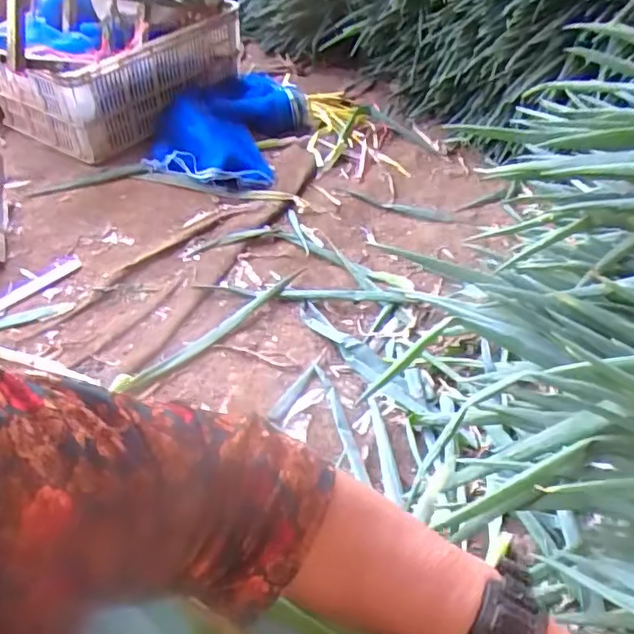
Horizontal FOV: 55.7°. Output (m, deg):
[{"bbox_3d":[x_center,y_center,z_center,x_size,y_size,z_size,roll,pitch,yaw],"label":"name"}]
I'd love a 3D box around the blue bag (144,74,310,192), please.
[{"bbox_3d":[-0.203,-0.482,1.527,0.289,0.114,0.441,17,46,14],"label":"blue bag"}]

